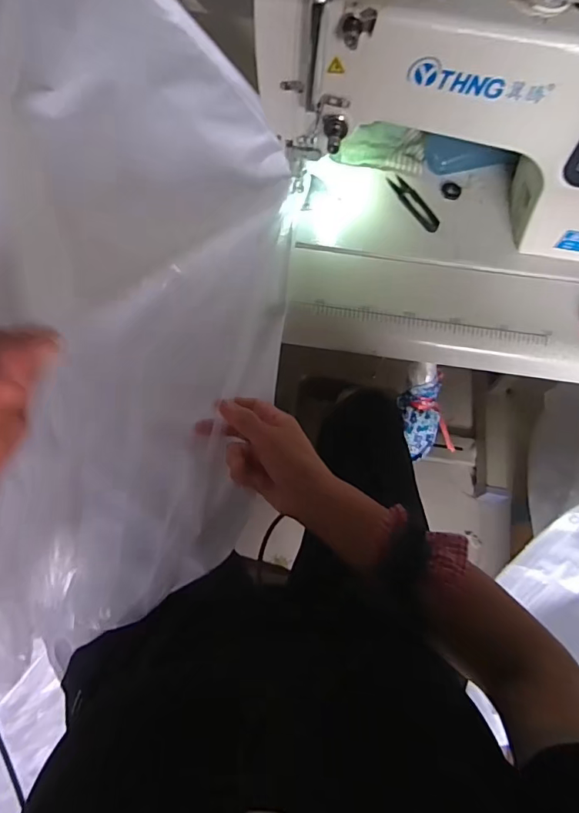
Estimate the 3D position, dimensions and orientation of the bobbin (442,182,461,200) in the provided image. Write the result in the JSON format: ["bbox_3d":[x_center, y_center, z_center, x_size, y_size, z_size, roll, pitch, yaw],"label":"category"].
[{"bbox_3d":[0.205,-0.273,0.614,0.025,0.005,0.027,16,69,4],"label":"bobbin"}]

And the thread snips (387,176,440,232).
[{"bbox_3d":[0.155,-0.254,0.606,0.018,0.012,0.093,-26,72,-11],"label":"thread snips"}]

